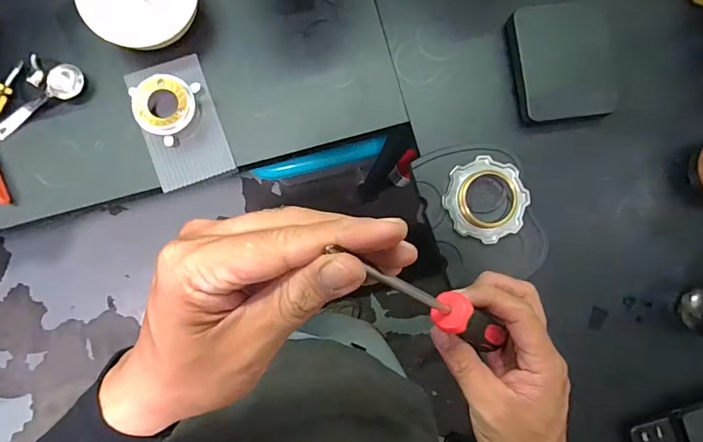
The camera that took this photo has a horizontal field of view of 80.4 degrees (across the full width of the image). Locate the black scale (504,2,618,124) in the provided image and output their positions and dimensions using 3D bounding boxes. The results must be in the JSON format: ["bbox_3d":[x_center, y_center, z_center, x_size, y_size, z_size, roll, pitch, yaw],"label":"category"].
[{"bbox_3d":[0.281,-0.214,0.567,0.137,0.037,0.158,-8,86,-3],"label":"black scale"}]

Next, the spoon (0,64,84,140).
[{"bbox_3d":[-0.408,-0.153,0.540,0.137,0.024,0.034,-39,88,-5],"label":"spoon"}]

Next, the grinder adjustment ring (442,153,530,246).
[{"bbox_3d":[0.181,-0.028,0.556,0.109,0.020,0.107,0,86,-3],"label":"grinder adjustment ring"}]

